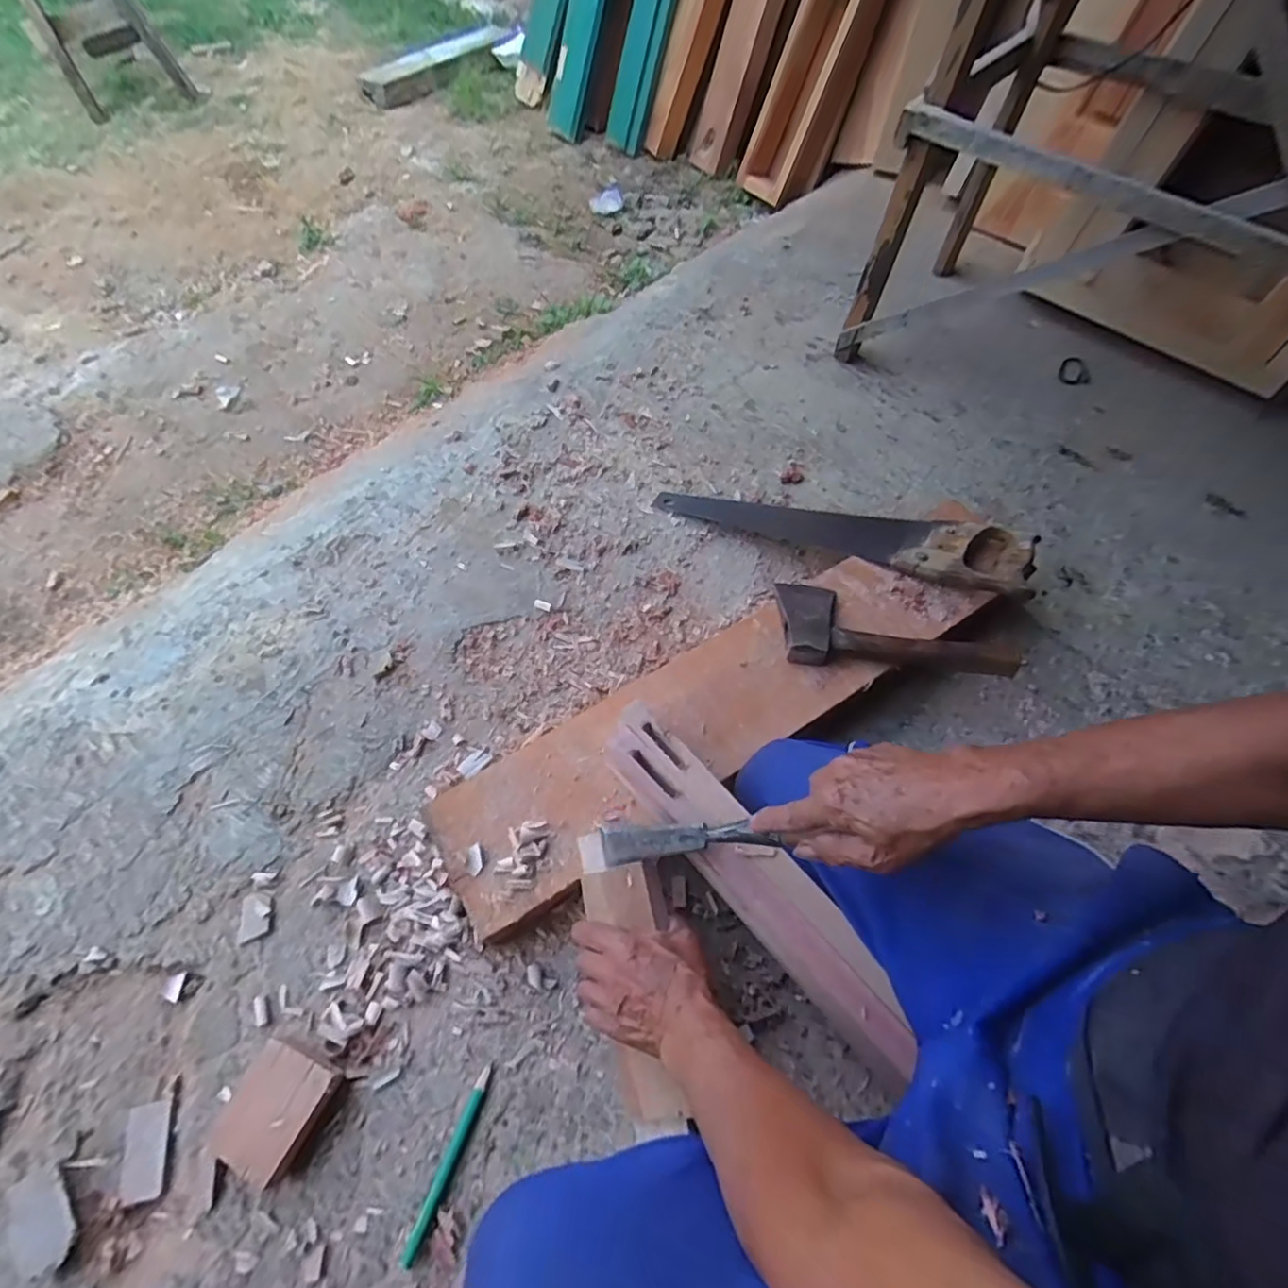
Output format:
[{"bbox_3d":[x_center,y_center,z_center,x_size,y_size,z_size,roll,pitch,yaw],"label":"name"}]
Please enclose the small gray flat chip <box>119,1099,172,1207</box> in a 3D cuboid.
[{"bbox_3d":[-0.449,0.456,0.561,0.037,0.008,0.073,-12,62,-11],"label":"small gray flat chip"}]

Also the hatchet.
[{"bbox_3d":[0.314,-0.024,0.779,0.281,0.032,0.116,4,60,-2],"label":"hatchet"}]

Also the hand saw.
[{"bbox_3d":[0.270,-0.169,0.899,0.521,0.039,0.124,15,60,19],"label":"hand saw"}]

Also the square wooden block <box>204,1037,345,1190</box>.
[{"bbox_3d":[-0.327,0.413,0.557,0.079,0.031,0.091,25,62,10],"label":"square wooden block"}]

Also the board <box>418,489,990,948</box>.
[{"bbox_3d":[0.104,0.060,0.767,0.740,0.074,0.195,-29,66,-19],"label":"board"}]

